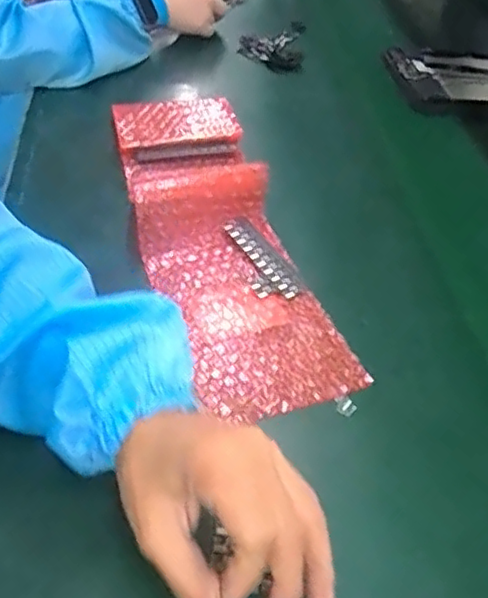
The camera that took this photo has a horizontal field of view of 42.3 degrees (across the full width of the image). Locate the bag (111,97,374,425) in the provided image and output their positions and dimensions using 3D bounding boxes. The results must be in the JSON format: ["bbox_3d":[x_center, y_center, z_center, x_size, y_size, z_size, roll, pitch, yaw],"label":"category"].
[{"bbox_3d":[-0.029,-0.067,0.548,0.128,0.062,0.389,-10,50,-15],"label":"bag"}]

